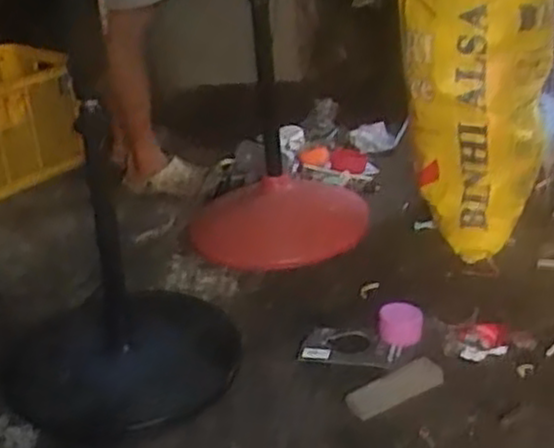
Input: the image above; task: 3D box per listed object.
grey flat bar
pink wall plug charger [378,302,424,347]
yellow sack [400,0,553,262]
[{"bbox_3d":[0.182,0.247,1.194,0.158,0.015,0.055,-18,31,-23],"label":"grey flat bar"},{"bbox_3d":[0.209,0.171,1.328,0.074,0.047,0.079,0,29,8],"label":"pink wall plug charger"},{"bbox_3d":[0.373,-0.262,1.495,0.269,0.634,0.261,-2,25,6],"label":"yellow sack"}]

